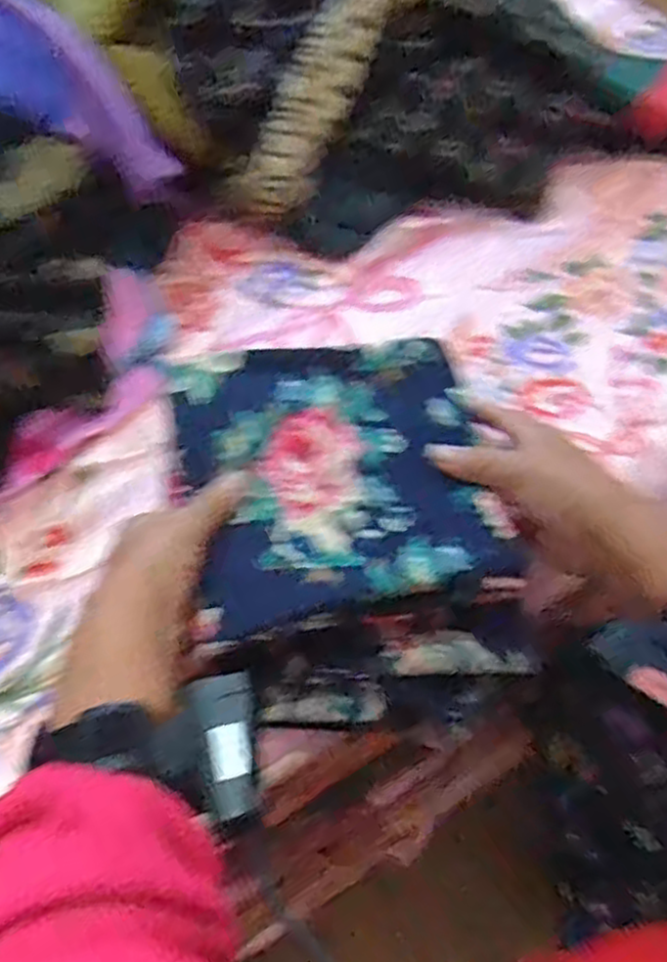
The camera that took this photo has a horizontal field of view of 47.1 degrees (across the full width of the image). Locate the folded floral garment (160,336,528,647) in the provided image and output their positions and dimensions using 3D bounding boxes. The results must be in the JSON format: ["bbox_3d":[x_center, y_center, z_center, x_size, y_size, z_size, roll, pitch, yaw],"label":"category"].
[{"bbox_3d":[0.000,-0.015,0.488,0.188,0.018,0.211,-14,56,-4],"label":"folded floral garment"}]

